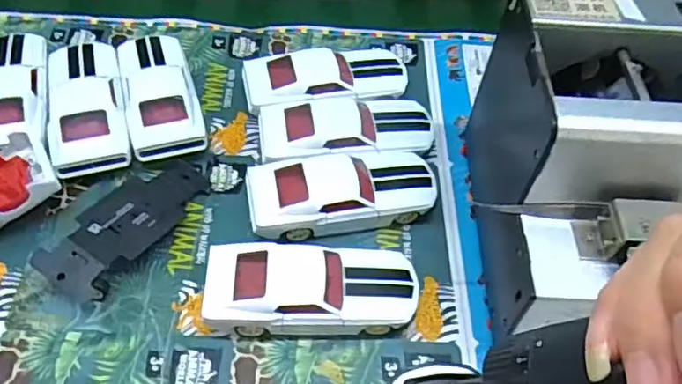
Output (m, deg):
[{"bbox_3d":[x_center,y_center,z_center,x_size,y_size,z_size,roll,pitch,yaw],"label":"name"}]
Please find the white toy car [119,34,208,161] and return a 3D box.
[{"bbox_3d":[-0.139,-0.077,0.451,0.050,0.033,0.124,-12,55,-13],"label":"white toy car"}]

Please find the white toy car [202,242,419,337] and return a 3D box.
[{"bbox_3d":[-0.018,0.061,0.360,0.127,0.035,0.052,1,53,-3],"label":"white toy car"}]

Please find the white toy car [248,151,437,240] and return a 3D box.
[{"bbox_3d":[0.002,0.002,0.404,0.128,0.036,0.055,-8,54,-10],"label":"white toy car"}]

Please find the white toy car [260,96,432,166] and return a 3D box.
[{"bbox_3d":[0.005,-0.043,0.437,0.129,0.037,0.053,-8,54,-10],"label":"white toy car"}]

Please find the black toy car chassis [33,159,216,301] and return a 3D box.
[{"bbox_3d":[-0.141,0.018,0.387,0.047,0.025,0.121,27,56,15],"label":"black toy car chassis"}]

